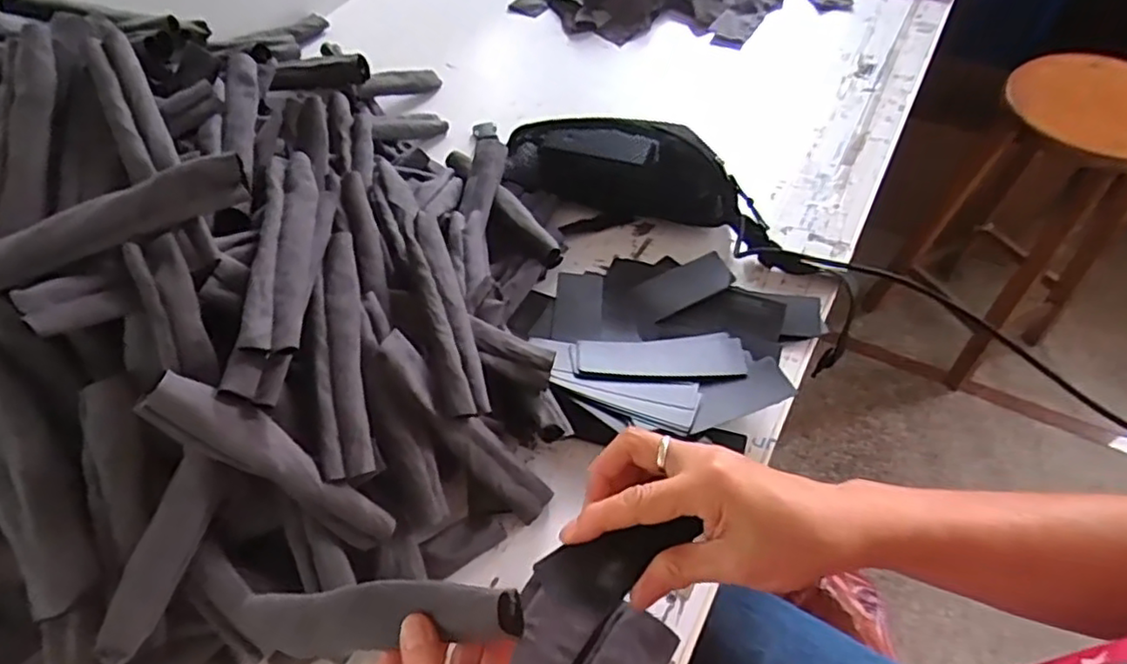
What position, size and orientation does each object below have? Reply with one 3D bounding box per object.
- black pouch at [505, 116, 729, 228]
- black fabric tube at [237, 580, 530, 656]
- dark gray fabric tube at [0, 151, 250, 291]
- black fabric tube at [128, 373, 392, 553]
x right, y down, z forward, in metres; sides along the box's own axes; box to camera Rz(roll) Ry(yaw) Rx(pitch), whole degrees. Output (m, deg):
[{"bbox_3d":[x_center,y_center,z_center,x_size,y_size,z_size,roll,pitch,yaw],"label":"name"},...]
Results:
[{"bbox_3d":[0.065,-0.192,0.747,0.264,0.075,0.090,13,55,12],"label":"black pouch"},{"bbox_3d":[-0.113,0.162,0.374,0.194,0.024,0.031,-13,50,22],"label":"black fabric tube"},{"bbox_3d":[-0.311,-0.065,0.422,0.208,0.030,0.029,-24,56,-15],"label":"dark gray fabric tube"},{"bbox_3d":[-0.190,0.089,0.443,0.018,0.182,0.038,-15,40,45],"label":"black fabric tube"}]

